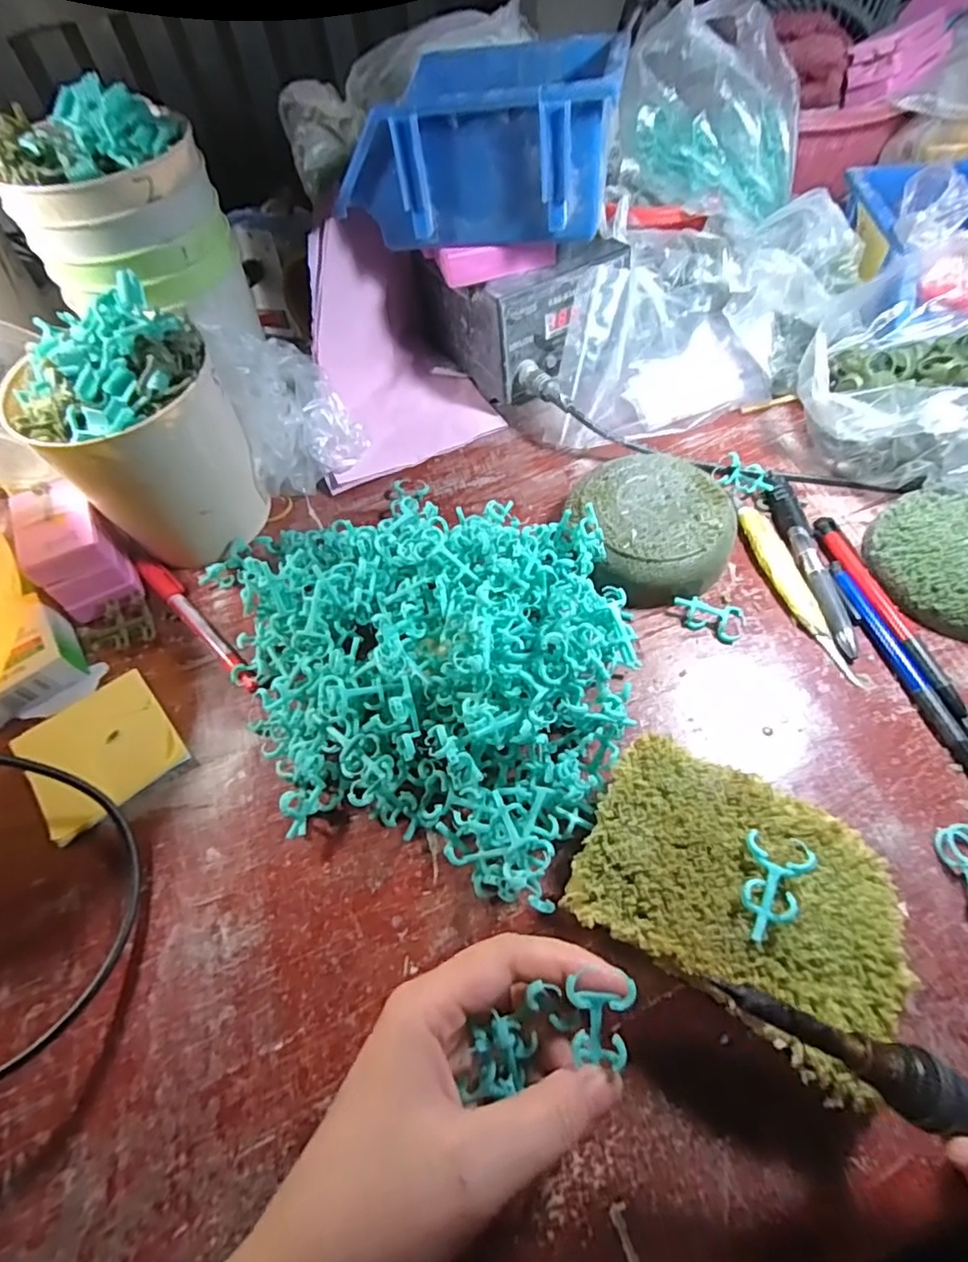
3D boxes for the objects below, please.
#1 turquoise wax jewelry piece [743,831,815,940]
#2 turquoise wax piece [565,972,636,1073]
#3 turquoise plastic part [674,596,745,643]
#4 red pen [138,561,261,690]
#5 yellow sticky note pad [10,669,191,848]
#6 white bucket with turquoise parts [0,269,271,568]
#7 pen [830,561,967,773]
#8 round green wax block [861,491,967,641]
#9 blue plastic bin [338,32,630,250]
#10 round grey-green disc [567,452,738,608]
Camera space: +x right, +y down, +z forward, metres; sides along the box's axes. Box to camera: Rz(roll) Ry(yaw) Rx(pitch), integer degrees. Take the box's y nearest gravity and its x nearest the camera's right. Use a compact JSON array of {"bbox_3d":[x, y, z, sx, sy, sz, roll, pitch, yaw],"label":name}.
[{"bbox_3d":[0.116,0.104,0.232,0.023,0.014,0.039,16,62,13],"label":"turquoise wax jewelry piece"},{"bbox_3d":[0.042,0.142,0.212,0.024,0.016,0.027,11,61,11],"label":"turquoise wax piece"},{"bbox_3d":[0.135,-0.010,0.348,0.041,0.011,0.023,19,63,15],"label":"turquoise plastic part"},{"bbox_3d":[-0.182,-0.007,0.369,0.139,0.009,0.015,38,69,23],"label":"red pen"},{"bbox_3d":[-0.219,0.067,0.327,0.075,0.011,0.074,-39,64,-17],"label":"yellow sticky note pad"},{"bbox_3d":[-0.205,-0.115,0.357,0.108,0.137,0.092,-37,63,-17],"label":"white bucket with turquoise parts"},{"bbox_3d":[0.234,0.015,0.325,0.013,0.008,0.135,-16,59,-5],"label":"pen"},{"bbox_3d":[0.294,-0.046,0.348,0.106,0.019,0.104,-2,59,3],"label":"round green wax block"},{"bbox_3d":[0.000,-0.323,0.378,0.155,0.077,0.121,6,60,8],"label":"blue plastic bin"},{"bbox_3d":[0.107,-0.067,0.367,0.091,0.028,0.096,-2,59,3],"label":"round grey-green disc"}]

